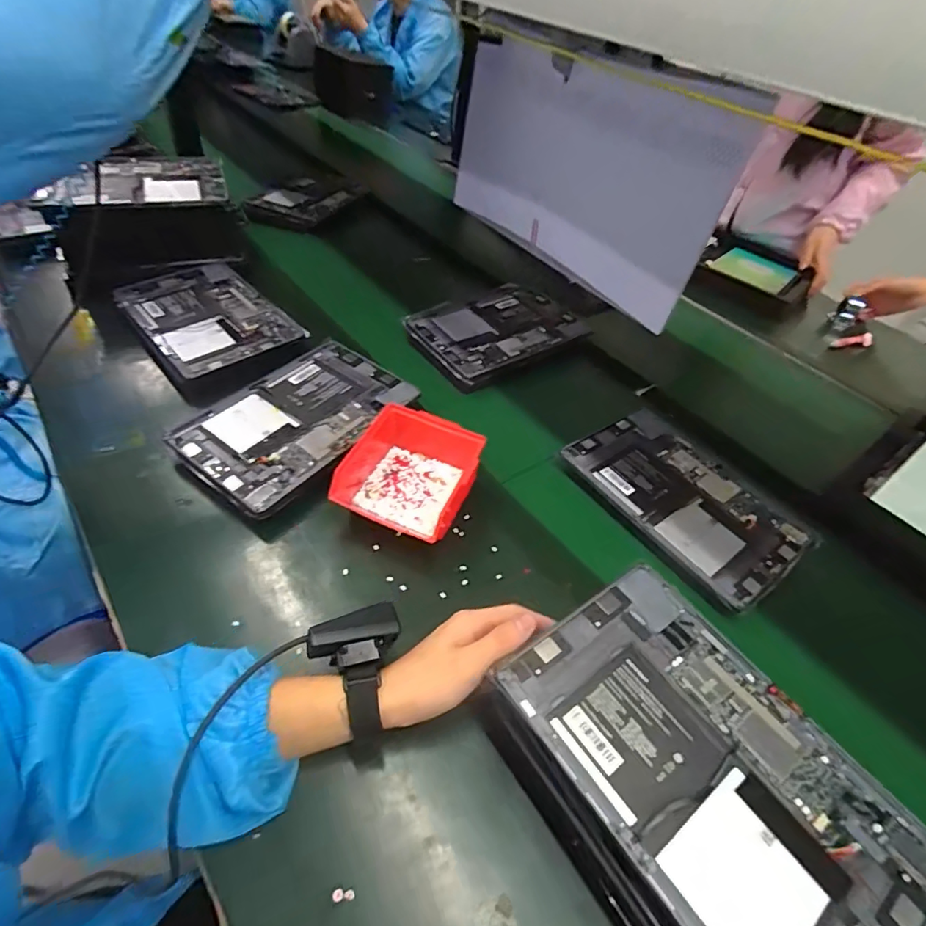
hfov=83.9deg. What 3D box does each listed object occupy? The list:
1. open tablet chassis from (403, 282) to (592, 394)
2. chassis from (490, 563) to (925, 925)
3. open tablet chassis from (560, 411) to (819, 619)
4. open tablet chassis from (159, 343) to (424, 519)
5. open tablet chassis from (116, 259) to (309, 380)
[{"bbox_3d":[0.056,-0.210,0.805,0.264,0.016,0.185,-26,56,-26],"label":"open tablet chassis"},{"bbox_3d":[0.163,0.200,0.344,0.163,0.008,0.253,-26,56,-26],"label":"chassis"},{"bbox_3d":[0.257,0.040,0.601,0.162,0.009,0.256,-25,56,-28],"label":"open tablet chassis"},{"bbox_3d":[-0.194,-0.054,0.612,0.166,0.011,0.256,30,51,20],"label":"open tablet chassis"},{"bbox_3d":[-0.369,-0.213,0.742,0.179,0.015,0.258,-31,58,-28],"label":"open tablet chassis"}]

